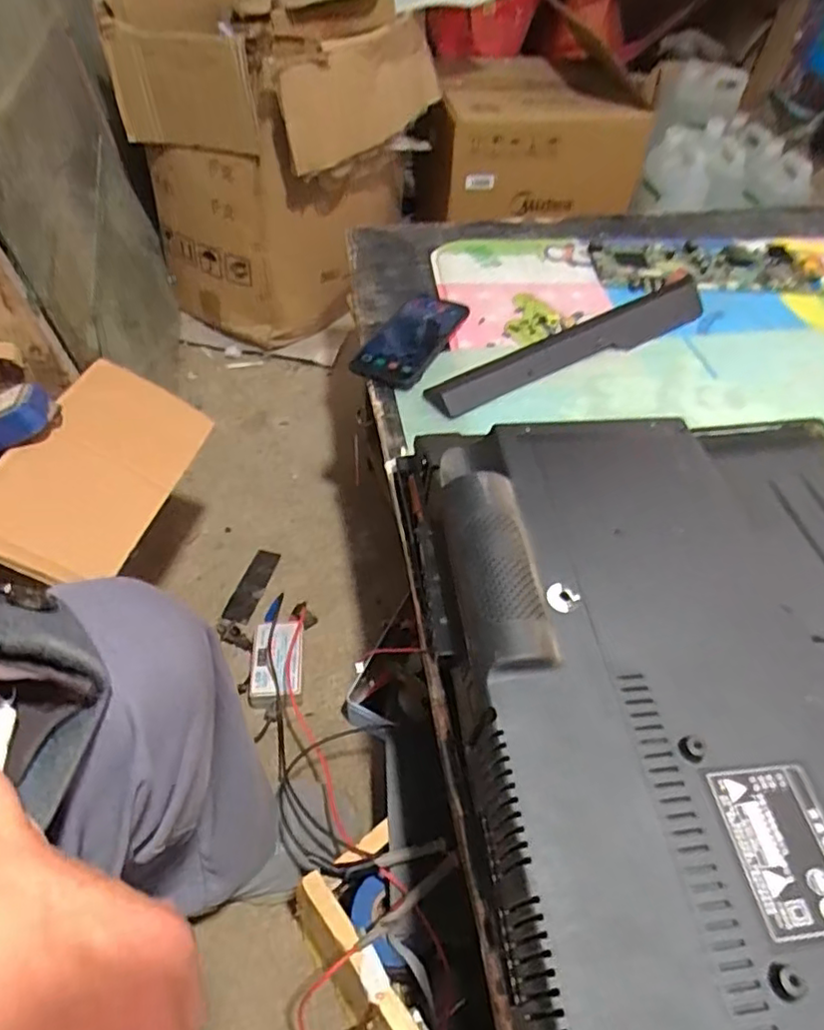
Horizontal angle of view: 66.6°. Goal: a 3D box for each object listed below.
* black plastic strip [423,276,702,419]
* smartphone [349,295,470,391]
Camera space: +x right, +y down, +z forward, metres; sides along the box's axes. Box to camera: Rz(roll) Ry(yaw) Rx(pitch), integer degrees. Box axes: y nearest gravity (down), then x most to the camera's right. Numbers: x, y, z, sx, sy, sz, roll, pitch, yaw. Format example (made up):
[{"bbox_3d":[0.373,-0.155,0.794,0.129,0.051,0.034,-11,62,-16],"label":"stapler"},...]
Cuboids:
[{"bbox_3d":[0.196,-0.196,0.704,0.392,0.016,0.065,-26,56,-24],"label":"black plastic strip"},{"bbox_3d":[0.000,-0.206,0.714,0.082,0.008,0.170,23,53,14],"label":"smartphone"}]

